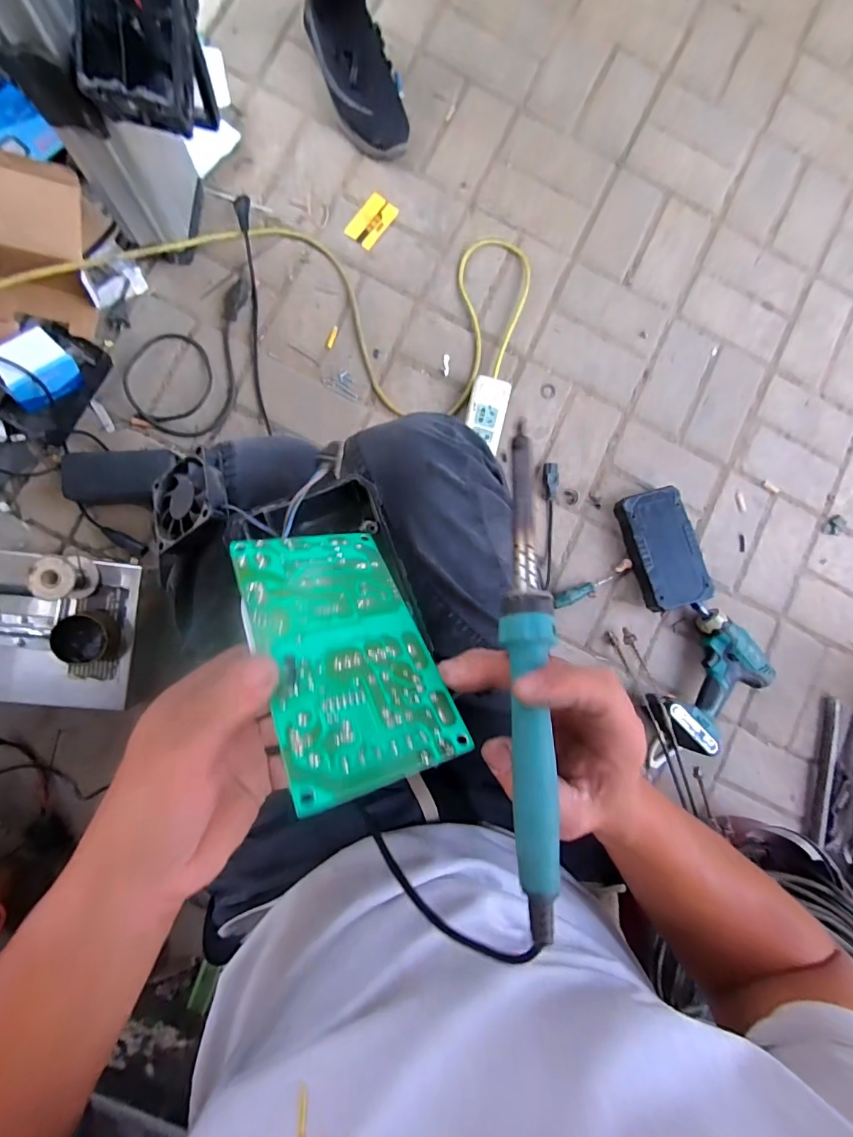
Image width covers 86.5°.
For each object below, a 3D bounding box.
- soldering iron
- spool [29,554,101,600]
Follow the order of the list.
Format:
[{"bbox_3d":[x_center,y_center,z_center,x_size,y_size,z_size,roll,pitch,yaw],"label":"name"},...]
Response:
[{"bbox_3d":[0.049,0.035,0.215,0.022,0.018,0.234,3,72,-4],"label":"soldering iron"},{"bbox_3d":[-0.459,0.011,0.574,0.051,0.047,0.055,1,88,-6],"label":"spool"}]

